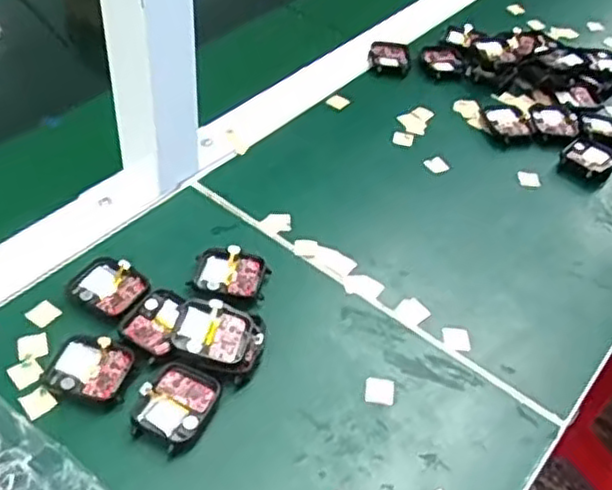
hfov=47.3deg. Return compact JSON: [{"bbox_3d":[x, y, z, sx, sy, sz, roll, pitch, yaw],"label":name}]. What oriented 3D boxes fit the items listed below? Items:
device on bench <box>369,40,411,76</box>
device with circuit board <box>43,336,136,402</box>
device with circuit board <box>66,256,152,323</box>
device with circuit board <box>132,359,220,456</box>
[{"bbox_3d":[0.077,-0.172,0.645,0.037,0.012,0.047,7,45,1],"label":"device on bench"},{"bbox_3d":[-0.120,0.068,0.387,0.043,0.010,0.034,13,45,6],"label":"device with circuit board"},{"bbox_3d":[-0.120,0.025,0.427,0.047,0.007,0.037,26,48,19],"label":"device with circuit board"},{"bbox_3d":[-0.071,0.086,0.377,0.036,0.011,0.044,20,47,14],"label":"device with circuit board"}]

